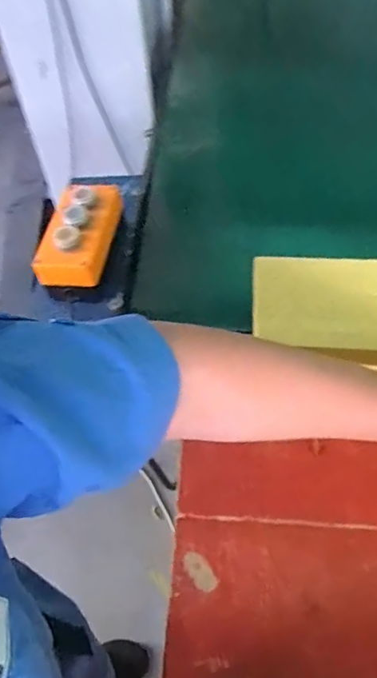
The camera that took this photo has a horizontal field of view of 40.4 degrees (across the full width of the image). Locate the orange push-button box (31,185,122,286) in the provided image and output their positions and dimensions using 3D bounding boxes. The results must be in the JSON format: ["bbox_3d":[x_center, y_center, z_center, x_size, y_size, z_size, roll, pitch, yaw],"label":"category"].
[{"bbox_3d":[-0.133,-0.133,0.630,0.080,0.048,0.149,4,54,7],"label":"orange push-button box"}]

